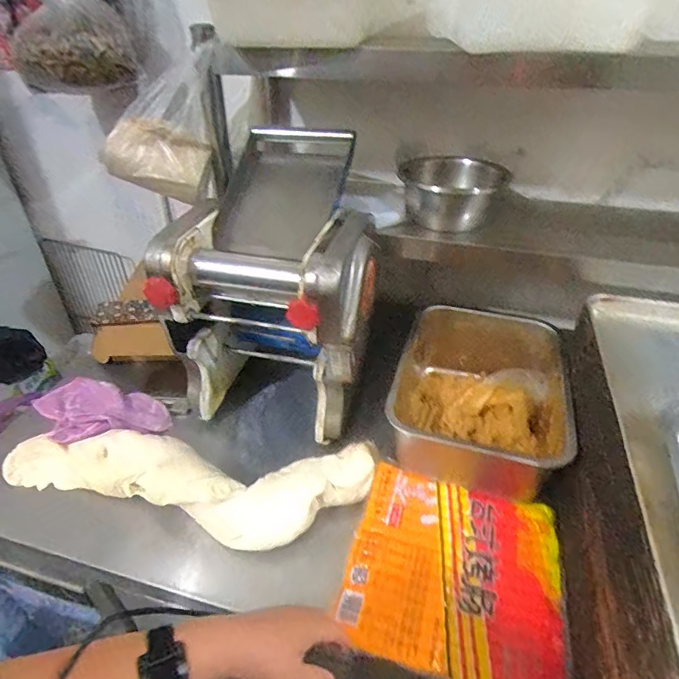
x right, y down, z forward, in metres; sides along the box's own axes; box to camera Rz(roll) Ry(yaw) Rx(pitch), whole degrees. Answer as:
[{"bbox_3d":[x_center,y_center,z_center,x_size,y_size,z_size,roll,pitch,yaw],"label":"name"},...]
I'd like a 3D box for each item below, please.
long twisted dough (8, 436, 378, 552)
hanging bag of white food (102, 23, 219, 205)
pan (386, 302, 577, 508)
[{"bbox_3d":[-0.242,0.217,0.698,0.577,0.068,0.156,2,37,3],"label":"long twisted dough"},{"bbox_3d":[-0.285,-0.353,0.753,0.210,0.216,0.100,-16,40,-20],"label":"hanging bag of white food"},{"bbox_3d":[0.230,0.105,0.794,0.255,0.138,0.366,9,38,12],"label":"pan"}]

